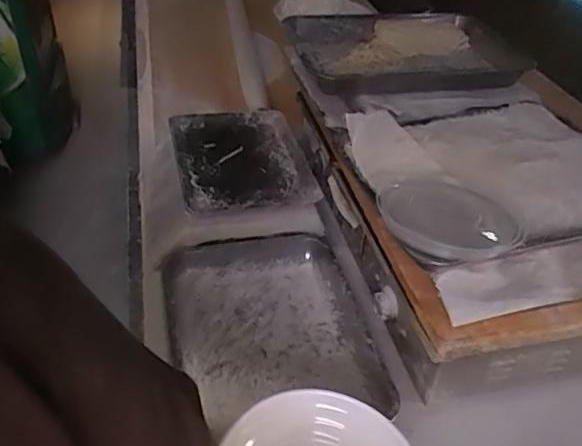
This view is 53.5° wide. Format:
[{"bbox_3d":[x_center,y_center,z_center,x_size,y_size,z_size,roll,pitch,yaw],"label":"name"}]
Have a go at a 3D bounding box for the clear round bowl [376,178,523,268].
[{"bbox_3d":[0.192,-0.010,0.689,0.171,0.029,0.170,3,39,-3],"label":"clear round bowl"}]

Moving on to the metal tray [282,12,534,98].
[{"bbox_3d":[0.221,-0.330,1.089,0.426,0.039,0.342,-4,40,-11],"label":"metal tray"}]

